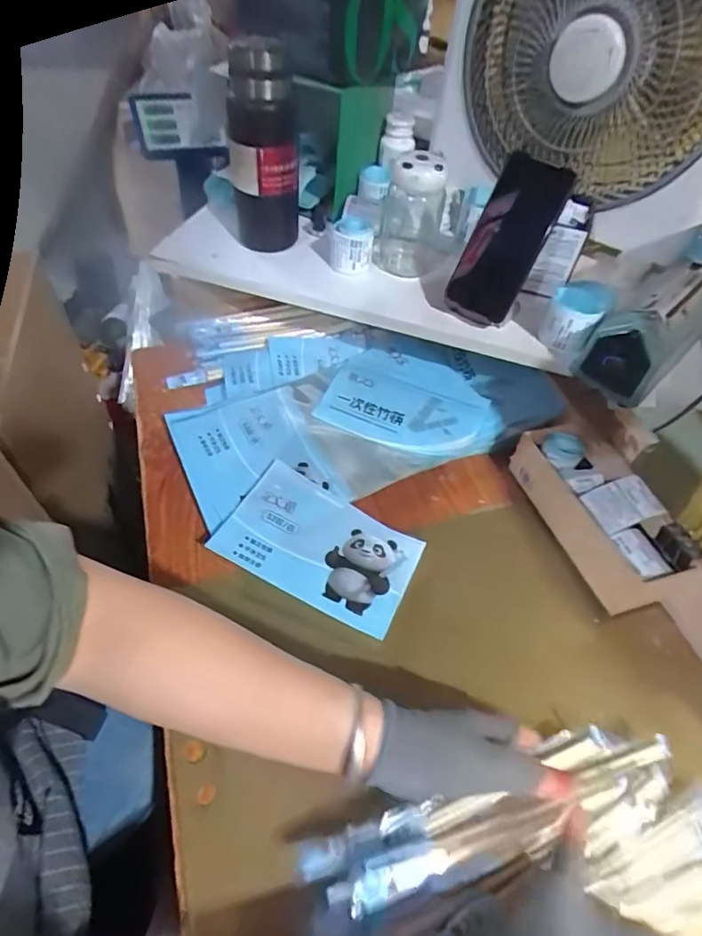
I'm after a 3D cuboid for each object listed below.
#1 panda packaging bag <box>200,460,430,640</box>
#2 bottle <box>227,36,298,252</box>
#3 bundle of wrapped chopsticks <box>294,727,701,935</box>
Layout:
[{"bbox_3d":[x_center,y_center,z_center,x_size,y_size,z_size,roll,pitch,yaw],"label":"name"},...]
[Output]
[{"bbox_3d":[-0.033,0.077,0.533,0.197,0.010,0.127,25,54,14],"label":"panda packaging bag"},{"bbox_3d":[-0.105,-0.373,0.619,0.081,0.215,0.072,1,52,-5],"label":"bottle"},{"bbox_3d":[0.128,0.281,0.358,0.315,0.045,0.142,-10,53,-7],"label":"bundle of wrapped chopsticks"}]

